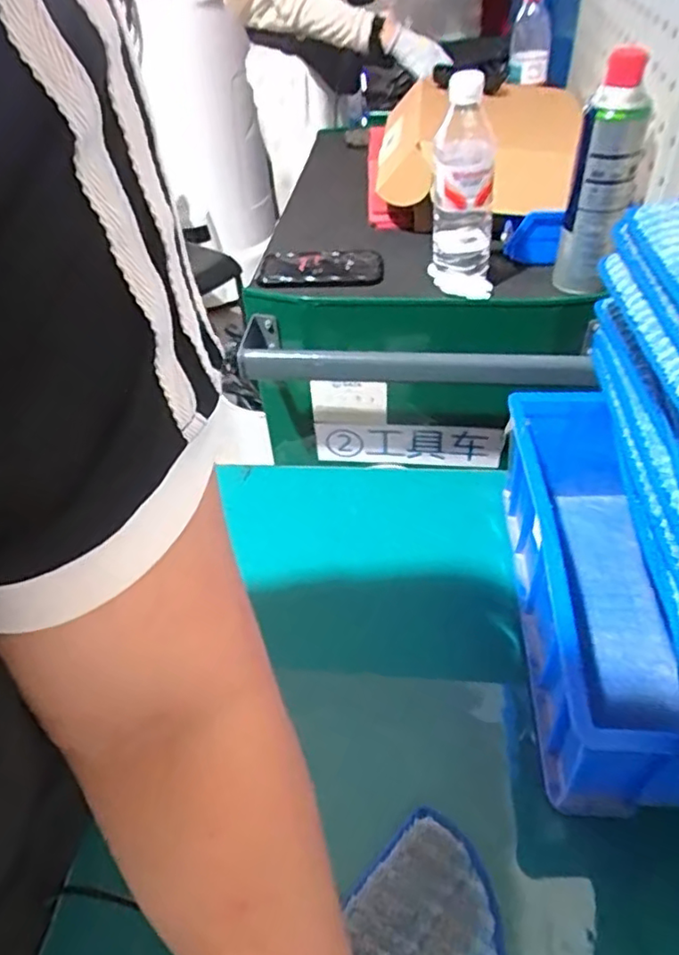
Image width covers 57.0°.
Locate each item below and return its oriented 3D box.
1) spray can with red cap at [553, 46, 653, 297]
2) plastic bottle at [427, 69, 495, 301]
[{"bbox_3d":[0.275,-0.299,0.656,0.066,0.215,0.066,11,46,17],"label":"spray can with red cap"},{"bbox_3d":[0.136,-0.304,0.685,0.071,0.220,0.065,4,45,10],"label":"plastic bottle"}]

